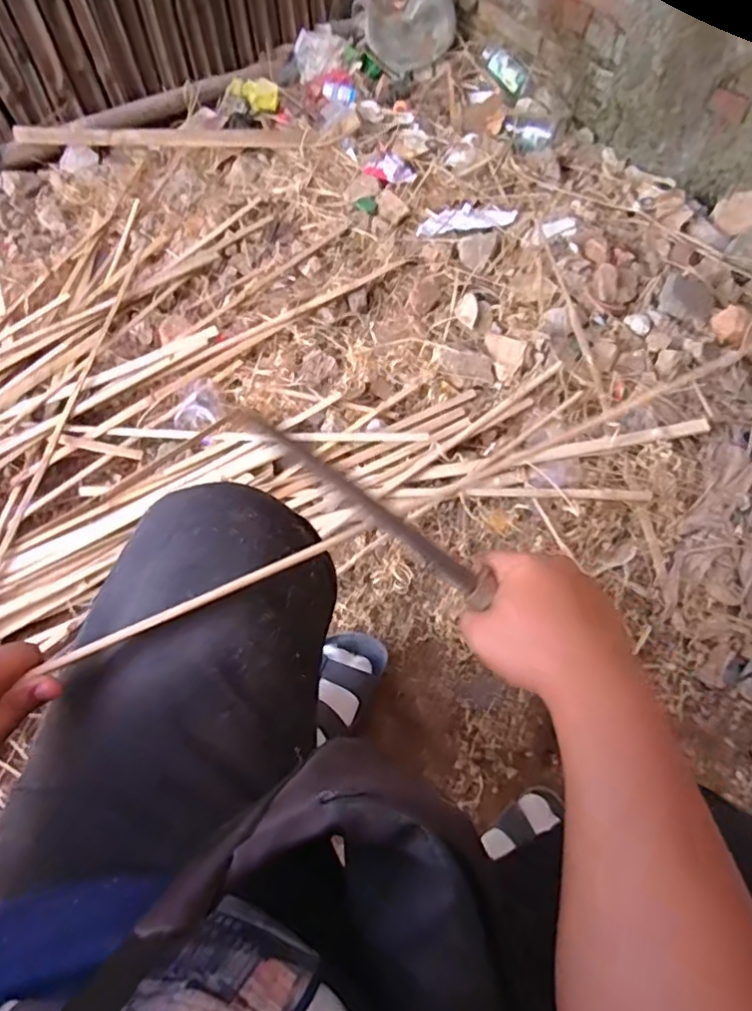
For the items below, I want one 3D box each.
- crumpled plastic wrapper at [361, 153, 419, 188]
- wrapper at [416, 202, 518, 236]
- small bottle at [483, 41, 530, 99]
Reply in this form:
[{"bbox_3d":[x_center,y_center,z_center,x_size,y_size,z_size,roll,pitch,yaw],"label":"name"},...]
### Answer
[{"bbox_3d":[0.033,-0.691,1.205,0.080,0.009,0.095,-39,71,-16],"label":"crumpled plastic wrapper"},{"bbox_3d":[0.176,-0.575,1.161,0.198,0.014,0.083,-10,65,-4],"label":"wrapper"},{"bbox_3d":[0.294,-1.000,1.327,0.058,0.039,0.184,-20,65,-8],"label":"small bottle"}]

